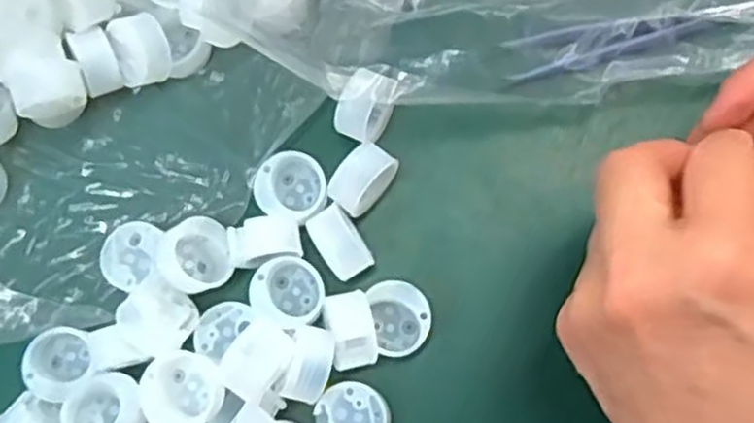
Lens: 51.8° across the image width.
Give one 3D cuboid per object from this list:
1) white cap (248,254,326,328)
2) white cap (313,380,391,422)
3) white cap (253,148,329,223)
[{"bbox_3d":[-0.033,0.030,0.290,0.027,0.015,0.025,0,78,2],"label":"white cap"},{"bbox_3d":[-0.009,0.075,0.280,0.026,0.010,0.025,0,78,2],"label":"white cap"},{"bbox_3d":[-0.032,-0.009,0.299,0.028,0.014,0.027,0,78,2],"label":"white cap"}]

